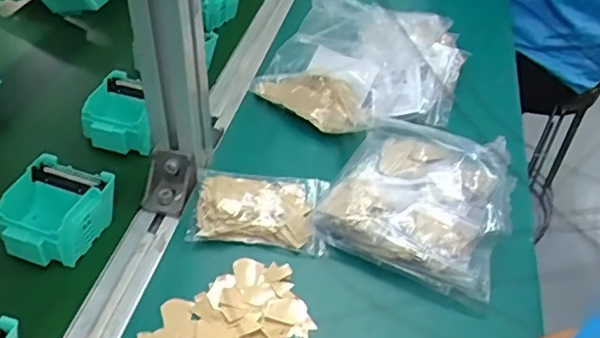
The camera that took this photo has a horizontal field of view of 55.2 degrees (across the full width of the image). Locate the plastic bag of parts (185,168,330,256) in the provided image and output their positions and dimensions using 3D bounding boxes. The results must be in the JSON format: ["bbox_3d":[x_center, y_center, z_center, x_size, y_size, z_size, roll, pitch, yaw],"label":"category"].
[{"bbox_3d":[-0.035,0.034,0.493,0.111,0.024,0.072,4,42,1],"label":"plastic bag of parts"}]

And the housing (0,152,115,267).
[{"bbox_3d":[-0.201,0.037,0.471,0.078,0.037,0.083,12,43,10],"label":"housing"}]

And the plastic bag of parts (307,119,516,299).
[{"bbox_3d":[0.107,0.018,0.499,0.146,0.042,0.161,21,45,18],"label":"plastic bag of parts"}]

